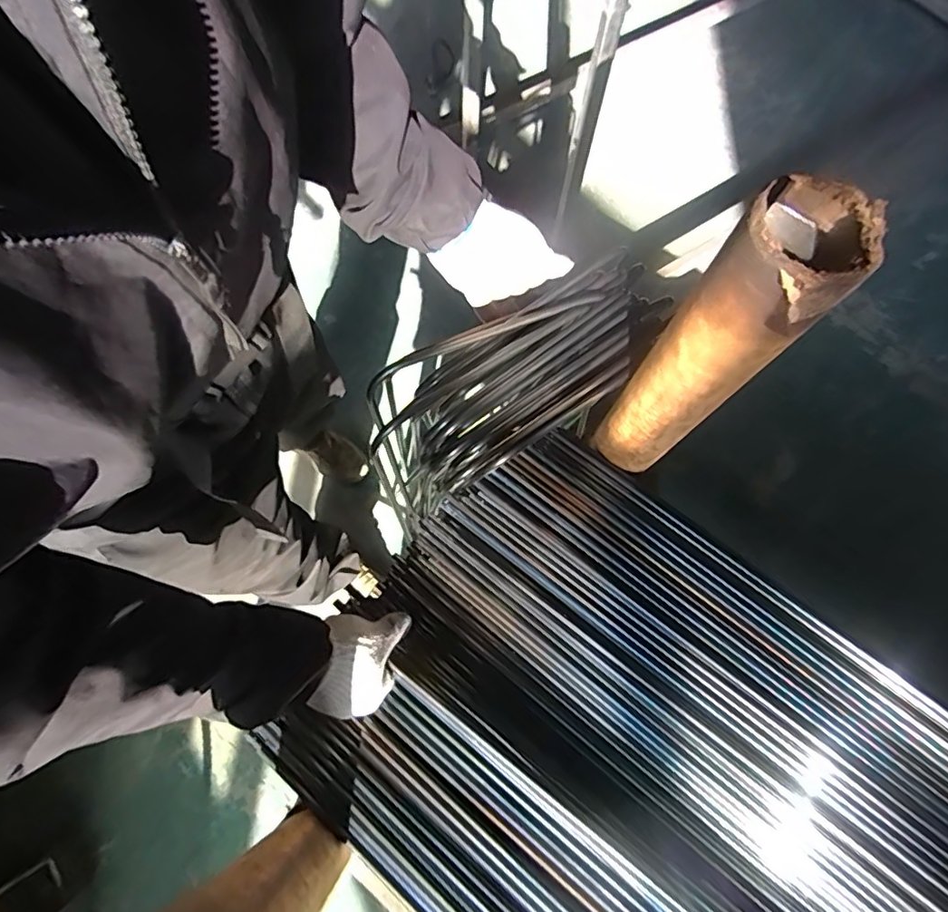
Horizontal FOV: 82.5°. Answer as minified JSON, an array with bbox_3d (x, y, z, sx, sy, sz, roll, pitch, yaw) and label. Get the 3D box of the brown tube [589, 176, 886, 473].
[{"bbox_3d":[0.207,-0.080,0.517,0.090,0.388,0.086,36,72,11],"label":"brown tube"}]

